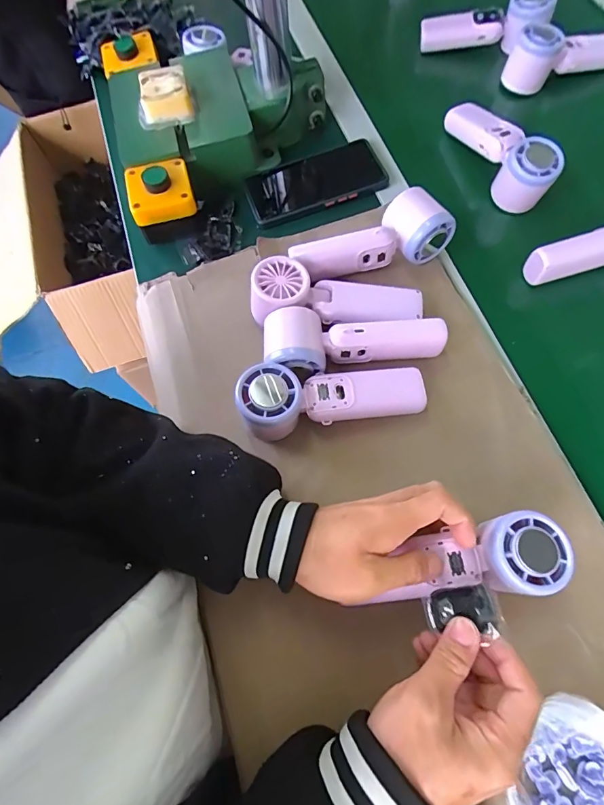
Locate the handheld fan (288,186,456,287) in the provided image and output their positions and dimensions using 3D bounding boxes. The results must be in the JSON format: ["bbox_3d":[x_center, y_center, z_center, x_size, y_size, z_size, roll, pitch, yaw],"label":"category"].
[{"bbox_3d":[0.071,-0.158,0.431,0.155,0.059,0.053,-23,68,-4],"label":"handheld fan"}]

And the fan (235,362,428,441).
[{"bbox_3d":[0.027,-0.010,0.373,0.163,0.047,0.058,-12,68,0],"label":"fan"}]

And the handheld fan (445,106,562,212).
[{"bbox_3d":[0.225,-0.294,0.481,0.052,0.052,0.165,-23,68,-4],"label":"handheld fan"}]

